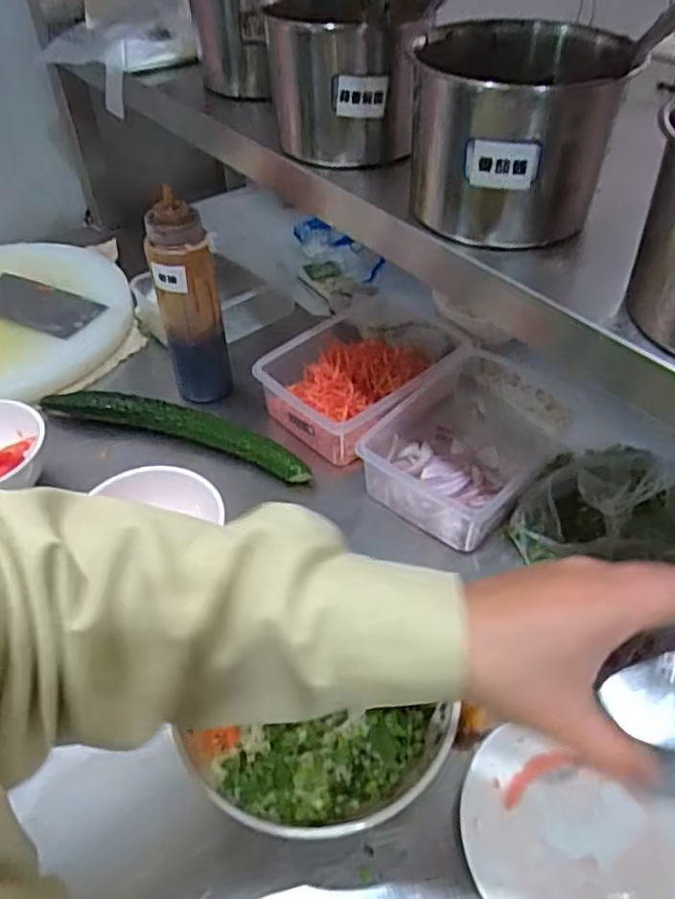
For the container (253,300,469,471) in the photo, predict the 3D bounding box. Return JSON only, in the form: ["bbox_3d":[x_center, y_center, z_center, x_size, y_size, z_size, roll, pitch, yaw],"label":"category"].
[{"bbox_3d":[0.034,-0.086,0.788,0.170,0.072,0.236,28,47,26],"label":"container"}]

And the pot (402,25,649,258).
[{"bbox_3d":[0.120,-0.226,0.485,0.130,0.119,0.145,3,41,0],"label":"pot"}]

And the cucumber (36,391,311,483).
[{"bbox_3d":[-0.194,-0.031,0.763,0.347,0.039,0.046,16,43,15],"label":"cucumber"}]

